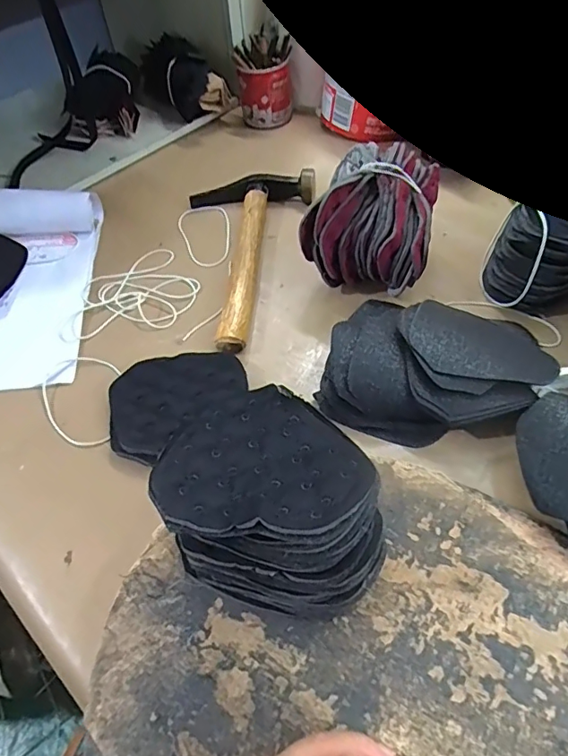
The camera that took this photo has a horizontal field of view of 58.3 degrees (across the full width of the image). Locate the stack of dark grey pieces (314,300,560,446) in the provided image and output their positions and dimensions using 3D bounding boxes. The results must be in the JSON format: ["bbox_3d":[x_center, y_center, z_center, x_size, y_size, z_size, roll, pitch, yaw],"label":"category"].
[{"bbox_3d":[0.112,-0.013,0.379,0.155,0.047,0.125,17,55,16],"label":"stack of dark grey pieces"}]

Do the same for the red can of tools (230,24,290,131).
[{"bbox_3d":[-0.027,-0.375,0.631,0.065,0.106,0.075,-10,53,-4],"label":"red can of tools"}]

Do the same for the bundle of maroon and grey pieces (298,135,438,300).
[{"bbox_3d":[0.075,-0.132,0.445,0.103,0.103,0.085,10,54,11],"label":"bundle of maroon and grey pieces"}]

